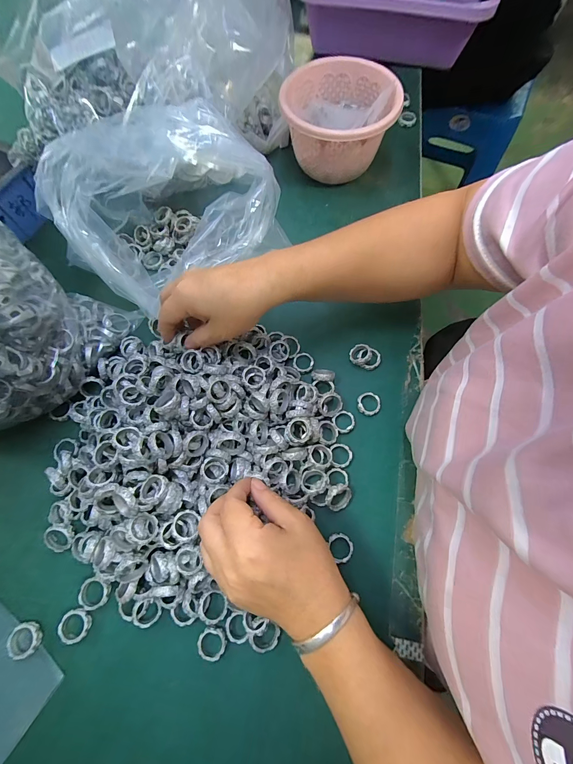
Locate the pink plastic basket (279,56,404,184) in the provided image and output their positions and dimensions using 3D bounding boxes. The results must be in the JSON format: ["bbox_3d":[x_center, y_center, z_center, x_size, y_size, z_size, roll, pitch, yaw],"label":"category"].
[{"bbox_3d":[0.069,-0.338,0.425,0.146,0.091,0.136,-2,69,0],"label":"pink plastic basket"}]

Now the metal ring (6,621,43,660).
[{"bbox_3d":[-0.224,0.220,0.268,0.026,0.008,0.025,0,69,1],"label":"metal ring"}]

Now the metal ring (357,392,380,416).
[{"bbox_3d":[0.089,0.023,0.335,0.024,0.004,0.025,0,69,1],"label":"metal ring"}]

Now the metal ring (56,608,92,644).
[{"bbox_3d":[-0.183,0.211,0.271,0.025,0.006,0.024,0,69,1],"label":"metal ring"}]

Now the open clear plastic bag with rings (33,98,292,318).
[{"bbox_3d":[-0.130,-0.198,0.348,0.216,0.144,0.154,-36,73,-12],"label":"open clear plastic bag with rings"}]

